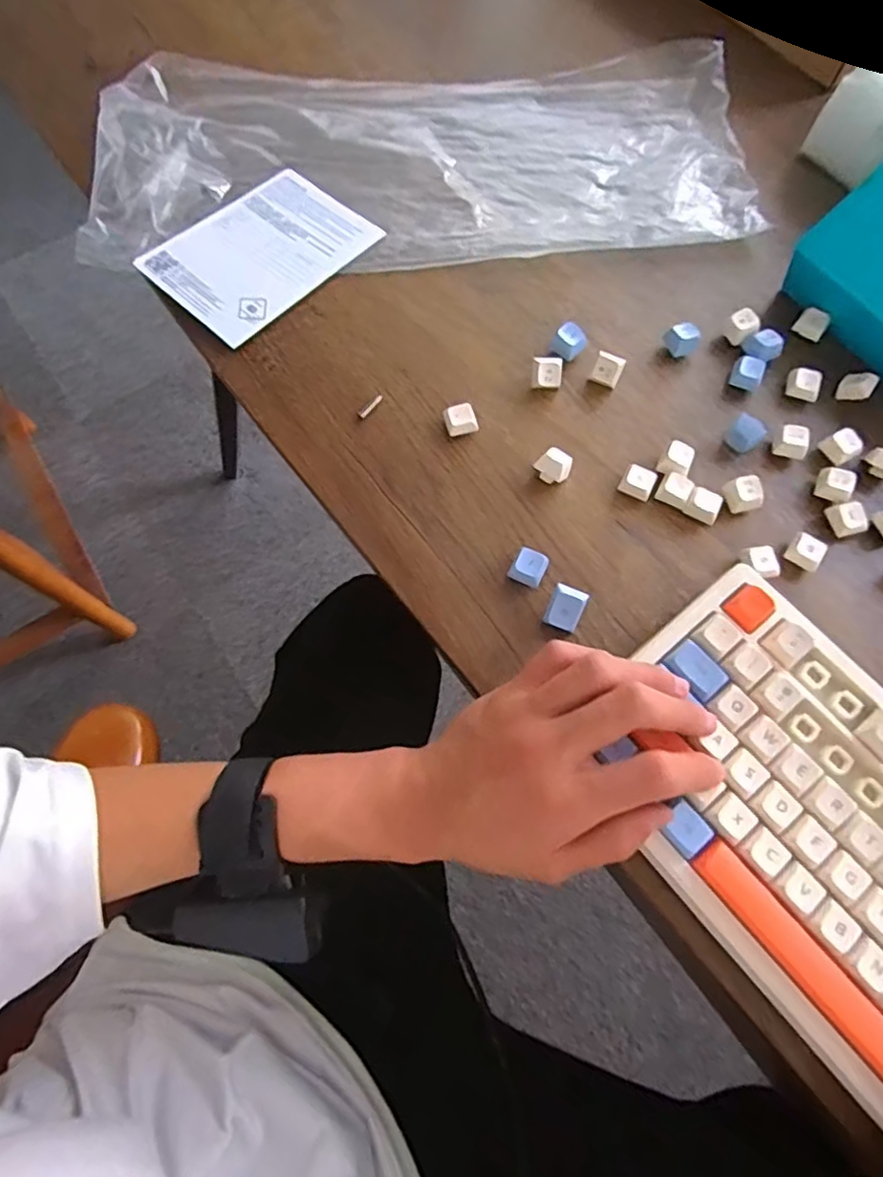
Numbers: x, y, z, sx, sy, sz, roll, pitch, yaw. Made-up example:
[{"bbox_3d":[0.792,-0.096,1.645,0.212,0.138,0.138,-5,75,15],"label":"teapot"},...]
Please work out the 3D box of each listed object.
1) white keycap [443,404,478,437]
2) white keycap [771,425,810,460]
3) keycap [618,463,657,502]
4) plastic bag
[{"bbox_3d":[0.012,-0.101,0.372,0.018,0.011,0.016,-17,70,-6],"label":"white keycap"},{"bbox_3d":[0.209,-0.087,0.366,0.017,0.015,0.017,21,71,8],"label":"white keycap"},{"bbox_3d":[0.115,-0.062,0.359,0.019,0.012,0.017,28,72,10],"label":"keycap"},{"bbox_3d":[-0.012,-0.323,0.446,0.453,0.029,0.212,-1,69,0],"label":"plastic bag"}]

